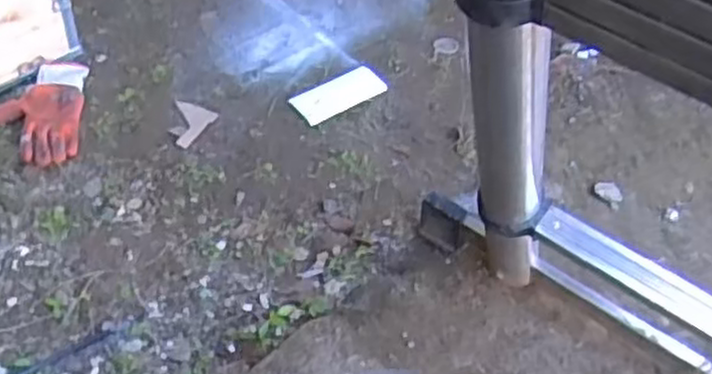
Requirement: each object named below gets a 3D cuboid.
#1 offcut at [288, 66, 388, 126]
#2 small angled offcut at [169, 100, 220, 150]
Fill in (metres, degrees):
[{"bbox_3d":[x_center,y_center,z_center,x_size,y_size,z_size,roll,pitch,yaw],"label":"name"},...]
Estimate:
[{"bbox_3d":[-0.028,-0.165,1.320,0.170,0.008,0.074,-30,56,-24],"label":"offcut"},{"bbox_3d":[-0.293,-0.109,1.283,0.079,0.005,0.092,24,53,18],"label":"small angled offcut"}]

